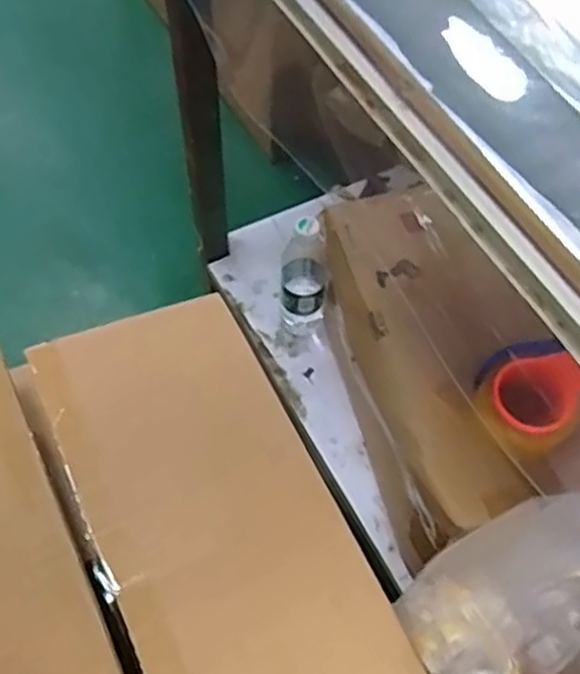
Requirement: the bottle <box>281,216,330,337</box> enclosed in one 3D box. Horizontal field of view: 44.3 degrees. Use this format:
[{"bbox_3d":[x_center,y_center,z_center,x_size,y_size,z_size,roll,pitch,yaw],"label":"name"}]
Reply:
[{"bbox_3d":[0.021,-0.090,1.012,0.067,0.227,0.078,3,60,0],"label":"bottle"}]

